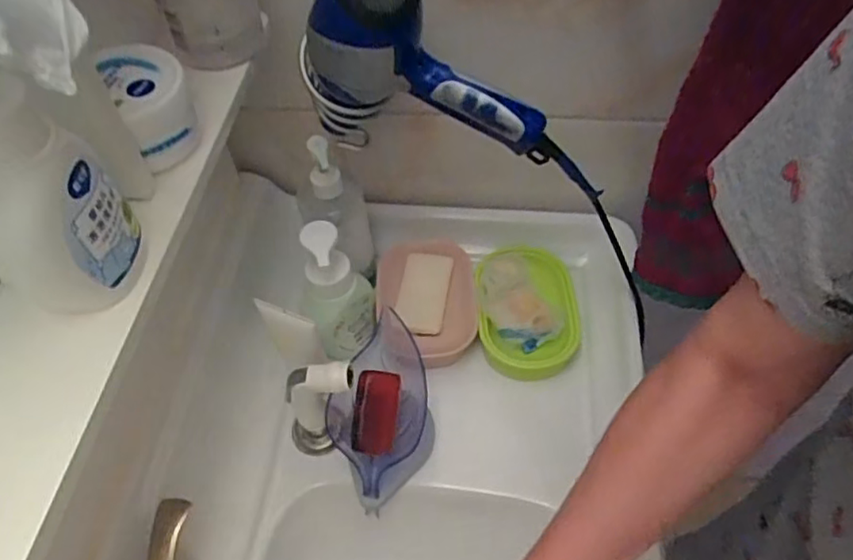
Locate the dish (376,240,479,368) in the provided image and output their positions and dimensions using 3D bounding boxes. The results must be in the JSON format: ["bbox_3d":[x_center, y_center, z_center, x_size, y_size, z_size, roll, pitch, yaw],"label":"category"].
[{"bbox_3d":[0.000,0.026,0.677,0.106,0.034,0.160,-2,53,1],"label":"dish"}]

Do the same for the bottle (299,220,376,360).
[{"bbox_3d":[-0.088,0.010,0.617,0.061,0.153,0.063,-3,53,0],"label":"bottle"}]

